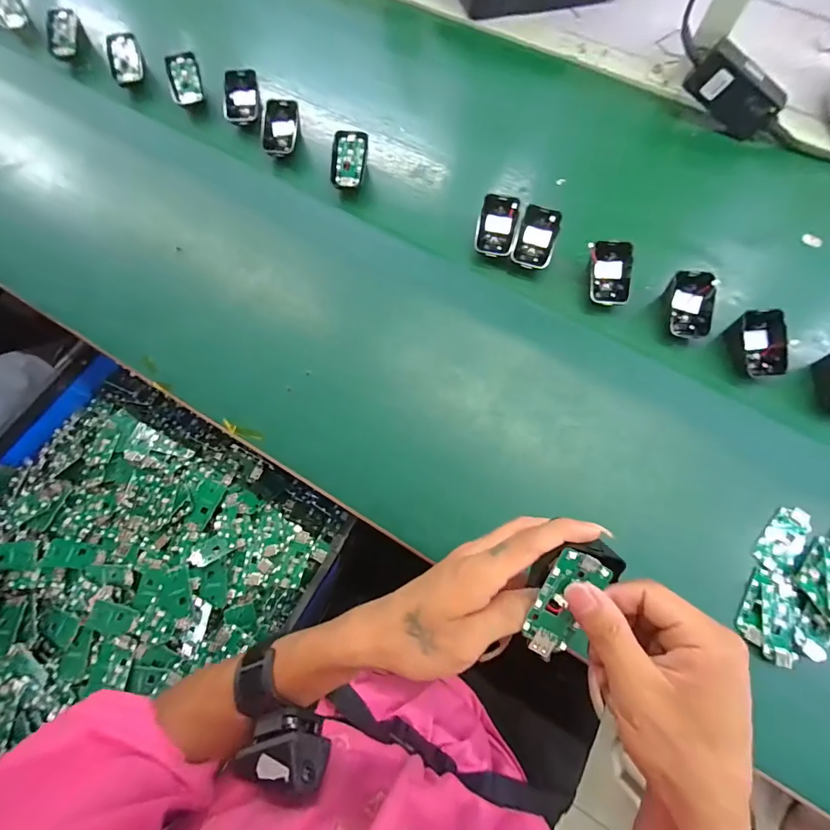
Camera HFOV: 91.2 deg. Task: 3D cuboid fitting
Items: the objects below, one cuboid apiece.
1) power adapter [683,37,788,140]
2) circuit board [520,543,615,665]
[{"bbox_3d":[0.403,-0.406,0.510,0.114,0.054,0.026,33,74,-10],"label":"power adapter"},{"bbox_3d":[0.088,0.112,0.238,0.031,0.007,0.065,26,93,9],"label":"circuit board"}]

